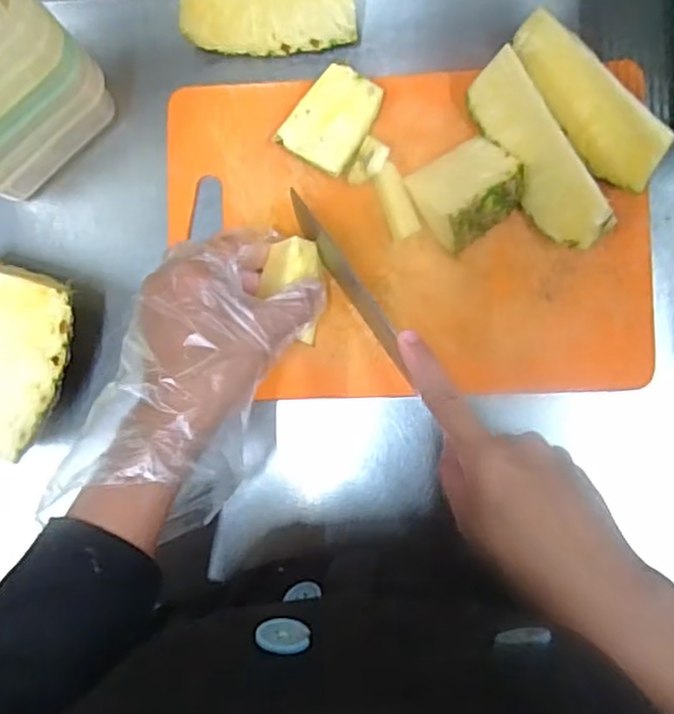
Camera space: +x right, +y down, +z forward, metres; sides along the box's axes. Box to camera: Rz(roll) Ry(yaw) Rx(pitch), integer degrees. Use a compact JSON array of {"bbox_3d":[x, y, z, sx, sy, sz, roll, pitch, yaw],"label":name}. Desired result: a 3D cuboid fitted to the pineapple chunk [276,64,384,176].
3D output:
[{"bbox_3d":[-0.001,-0.146,0.417,0.045,0.017,0.060,35,90,5],"label":"pineapple chunk"}]

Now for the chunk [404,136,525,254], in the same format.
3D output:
[{"bbox_3d":[0.075,-0.099,0.396,0.061,0.041,0.056,-33,85,2],"label":"chunk"}]

